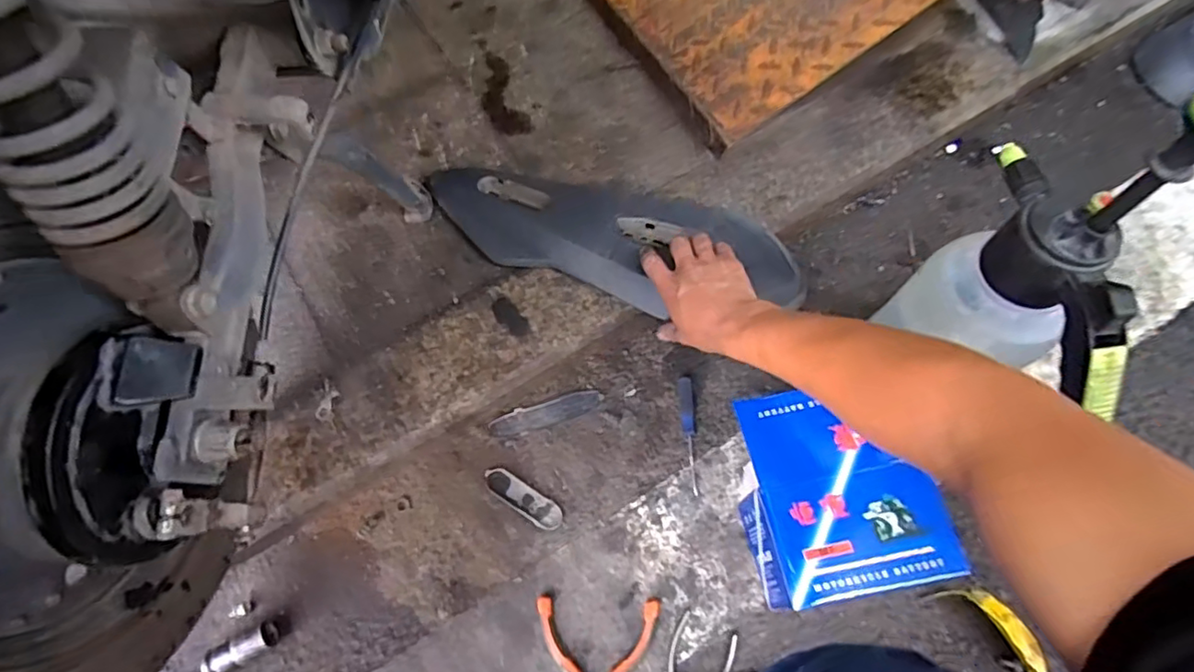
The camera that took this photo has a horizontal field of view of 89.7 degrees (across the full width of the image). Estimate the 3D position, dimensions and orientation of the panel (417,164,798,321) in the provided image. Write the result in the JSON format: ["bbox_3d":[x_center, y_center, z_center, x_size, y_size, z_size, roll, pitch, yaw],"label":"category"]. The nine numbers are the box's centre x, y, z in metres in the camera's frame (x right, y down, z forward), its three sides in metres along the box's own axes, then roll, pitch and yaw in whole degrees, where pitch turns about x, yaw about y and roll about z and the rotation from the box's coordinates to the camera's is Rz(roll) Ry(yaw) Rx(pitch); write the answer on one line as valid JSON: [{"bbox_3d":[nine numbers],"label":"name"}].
[{"bbox_3d":[0.015,-0.102,0.685,0.430,0.048,0.155,11,72,5],"label":"panel"}]

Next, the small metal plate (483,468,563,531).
[{"bbox_3d":[-0.079,0.173,0.642,0.095,0.004,0.030,31,71,15],"label":"small metal plate"}]

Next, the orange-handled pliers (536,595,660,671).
[{"bbox_3d":[0.012,0.311,0.570,0.114,0.015,0.138,-13,71,-2],"label":"orange-handled pliers"}]

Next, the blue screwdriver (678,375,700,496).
[{"bbox_3d":[0.102,0.106,0.657,0.016,0.014,0.127,-4,66,1],"label":"blue screwdriver"}]

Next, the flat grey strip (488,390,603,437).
[{"bbox_3d":[-0.057,0.087,0.674,0.126,0.006,0.028,-19,67,-6],"label":"flat grey strip"}]

